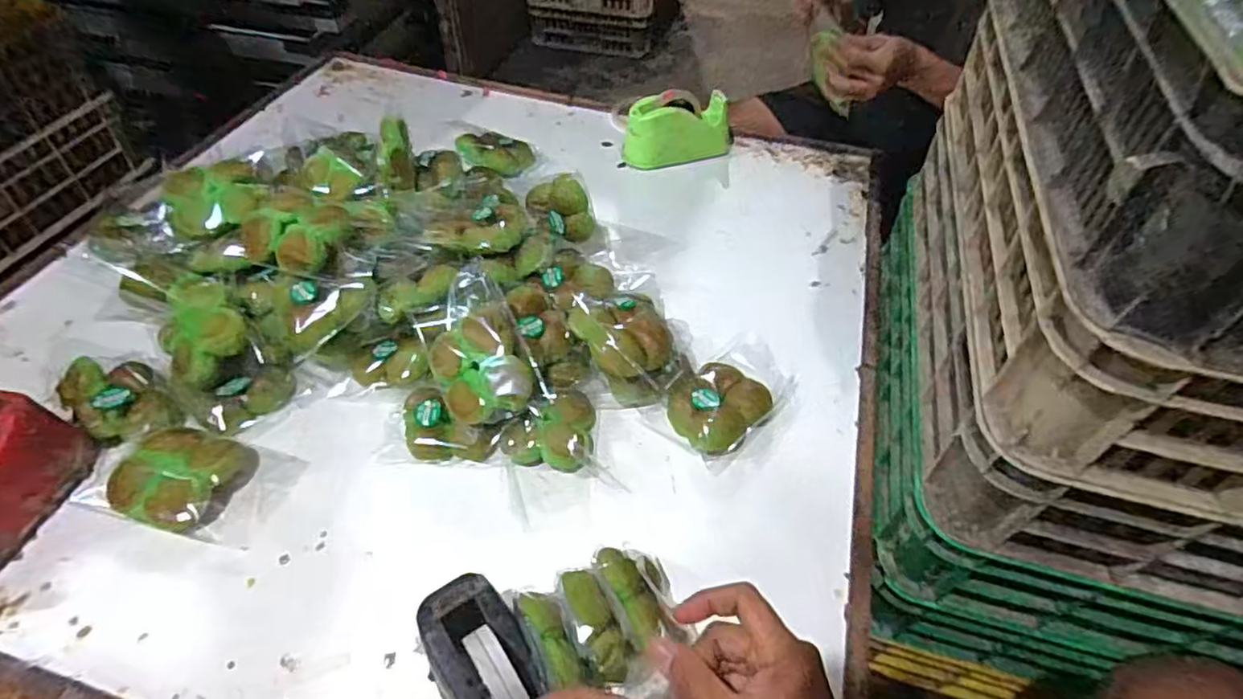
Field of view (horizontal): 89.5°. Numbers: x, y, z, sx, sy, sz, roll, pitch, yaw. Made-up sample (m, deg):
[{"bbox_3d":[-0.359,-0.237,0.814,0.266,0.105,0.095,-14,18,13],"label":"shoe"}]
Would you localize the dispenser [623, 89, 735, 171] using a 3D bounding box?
[{"bbox_3d":[0.104,-0.401,1.165,0.194,0.109,0.066,-11,50,-11],"label":"dispenser"}]

